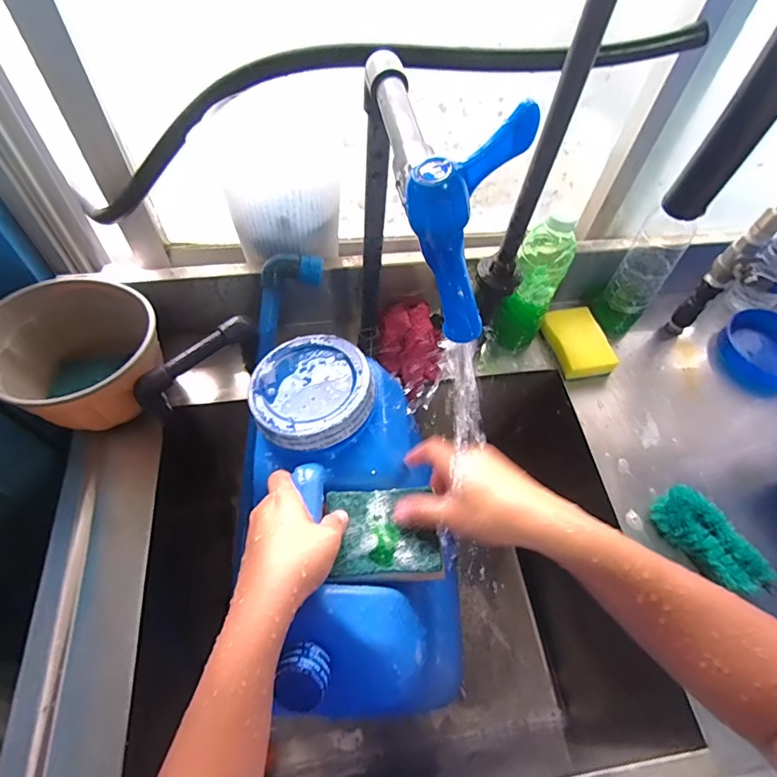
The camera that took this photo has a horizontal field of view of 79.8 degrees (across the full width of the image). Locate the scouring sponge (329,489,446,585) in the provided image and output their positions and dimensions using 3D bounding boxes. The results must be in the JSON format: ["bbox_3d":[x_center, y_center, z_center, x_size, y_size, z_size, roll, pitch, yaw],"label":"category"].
[{"bbox_3d":[-0.004,0.121,0.393,0.091,0.014,0.074,0,57,-4],"label":"scouring sponge"}]

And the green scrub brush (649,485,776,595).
[{"bbox_3d":[0.346,0.164,0.498,0.054,0.034,0.121,-28,63,-20],"label":"green scrub brush"}]

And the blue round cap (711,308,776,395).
[{"bbox_3d":[0.538,-0.053,0.667,0.133,0.036,0.121,2,57,-3],"label":"blue round cap"}]

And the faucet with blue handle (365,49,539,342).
[{"bbox_3d":[0.027,-0.140,0.265,0.059,0.089,0.209,-3,57,-6],"label":"faucet with blue handle"}]

